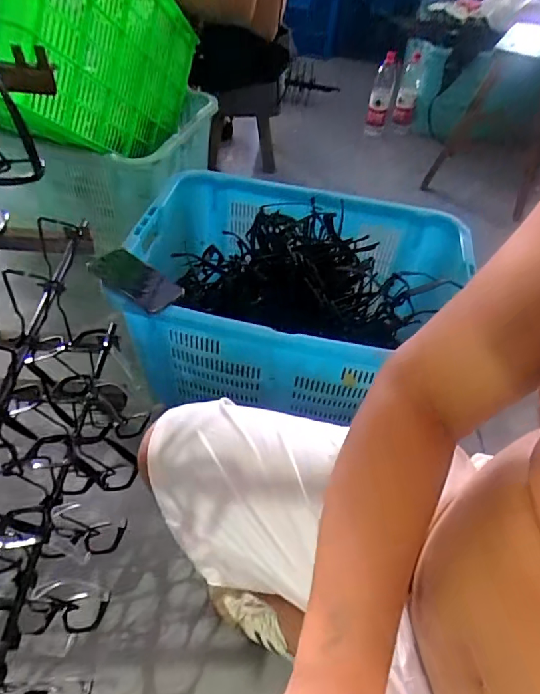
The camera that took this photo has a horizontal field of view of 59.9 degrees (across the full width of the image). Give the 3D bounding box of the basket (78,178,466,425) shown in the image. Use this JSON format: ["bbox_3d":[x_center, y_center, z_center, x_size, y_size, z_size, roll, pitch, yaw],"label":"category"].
[{"bbox_3d":[0.057,-0.098,0.970,0.655,0.280,0.449,10,47,2],"label":"basket"}]

